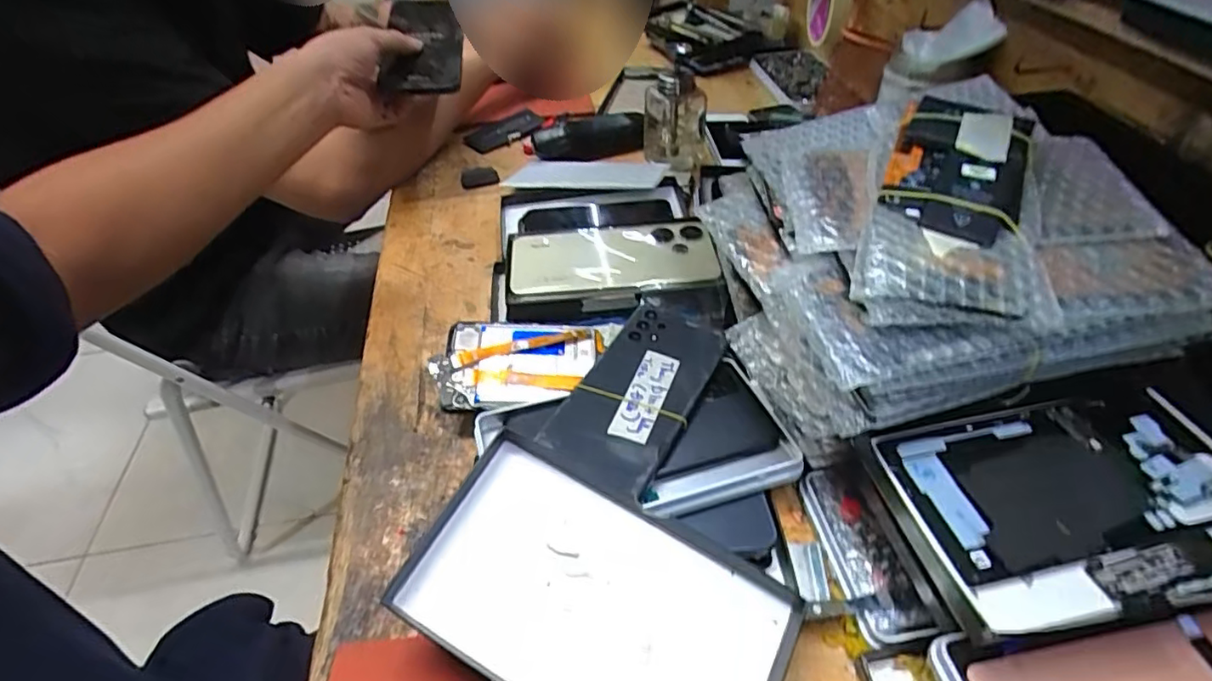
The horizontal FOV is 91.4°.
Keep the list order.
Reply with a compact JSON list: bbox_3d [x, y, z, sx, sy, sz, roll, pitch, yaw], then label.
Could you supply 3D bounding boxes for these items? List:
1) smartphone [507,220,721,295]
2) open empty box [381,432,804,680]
[{"bbox_3d":[0.004,-0.072,0.498,0.169,0.012,0.084,-1,45,2],"label":"smartphone"},{"bbox_3d":[-0.004,0.132,0.292,0.180,0.015,0.104,29,62,8],"label":"open empty box"}]

